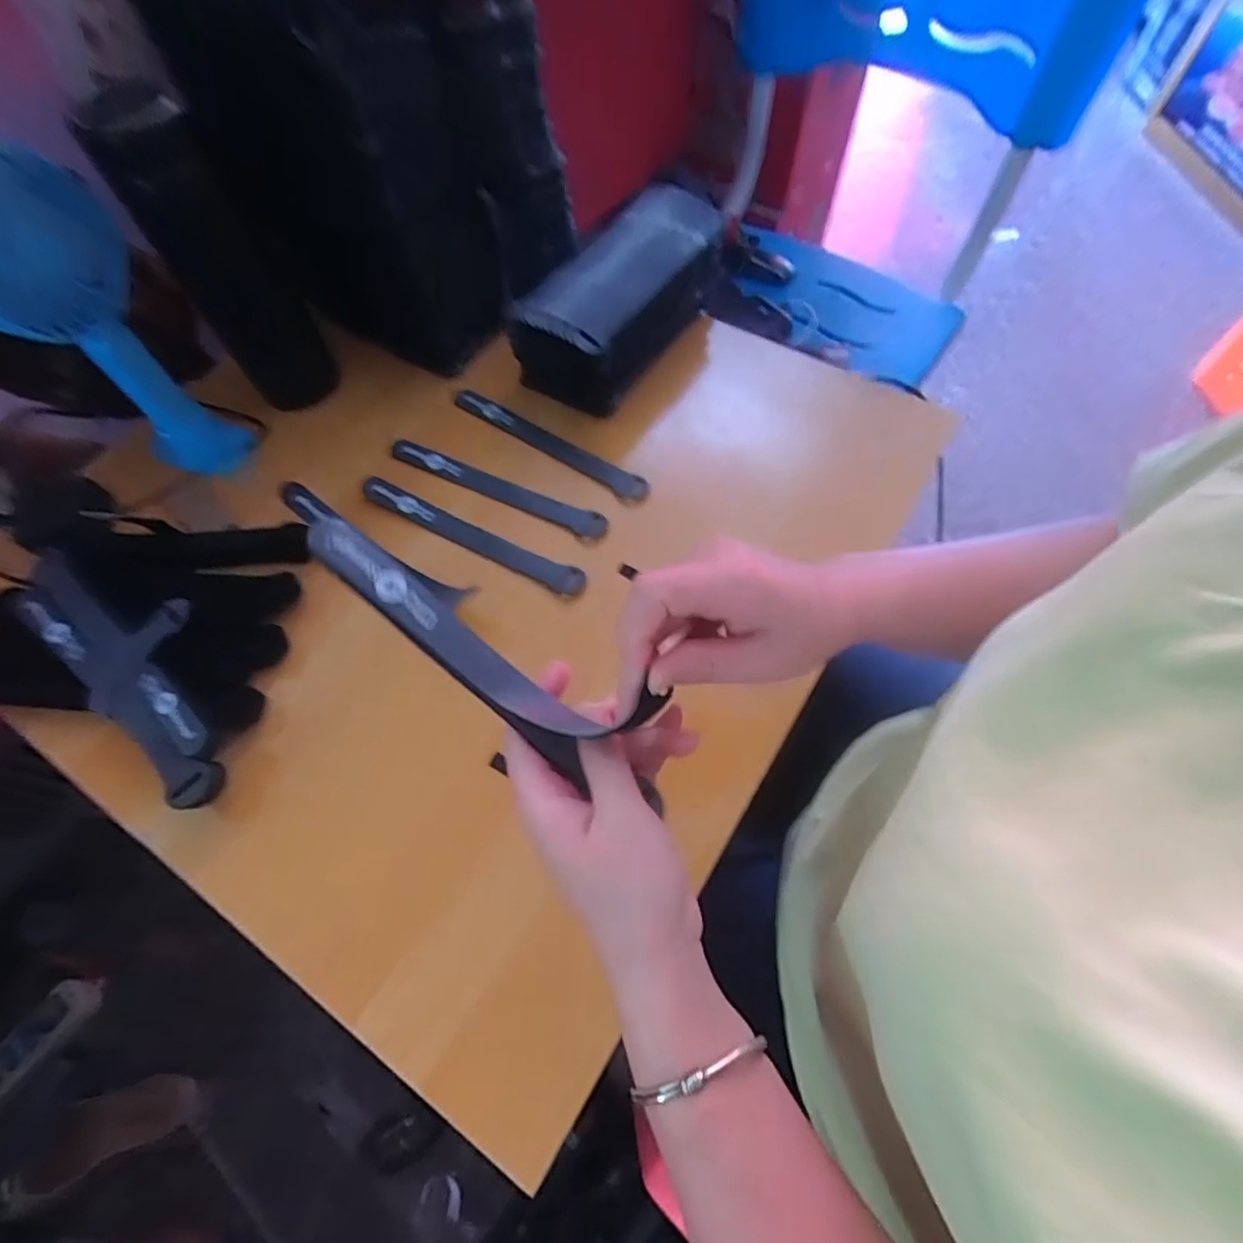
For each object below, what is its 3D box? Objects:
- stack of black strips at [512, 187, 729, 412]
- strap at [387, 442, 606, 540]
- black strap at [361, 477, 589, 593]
[{"bbox_3d":[0.002,-0.285,0.519,0.099,0.068,0.215,28,68,14],"label":"stack of black strips"},{"bbox_3d":[-0.102,-0.108,0.486,0.201,0.006,0.021,24,73,17],"label":"strap"},{"bbox_3d":[-0.118,-0.067,0.465,0.202,0.006,0.021,25,82,17],"label":"black strap"}]

